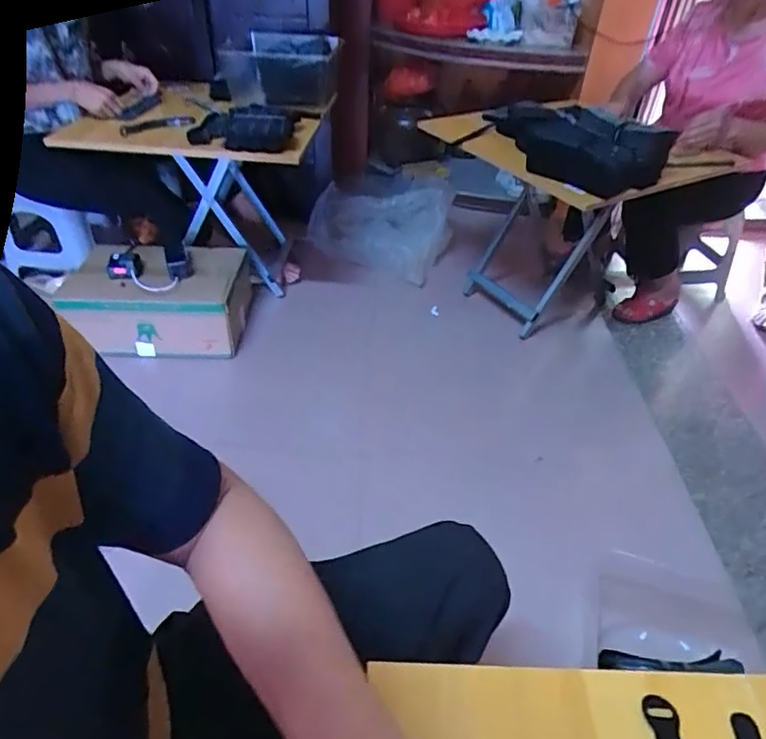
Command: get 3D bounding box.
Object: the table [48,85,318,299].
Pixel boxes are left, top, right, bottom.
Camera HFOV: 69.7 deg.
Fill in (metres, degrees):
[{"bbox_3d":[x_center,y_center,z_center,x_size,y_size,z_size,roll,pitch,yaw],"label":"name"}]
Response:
[{"bbox_3d":[-0.454,-0.458,1.502,0.550,0.484,0.400,6,40,4],"label":"table"}]

